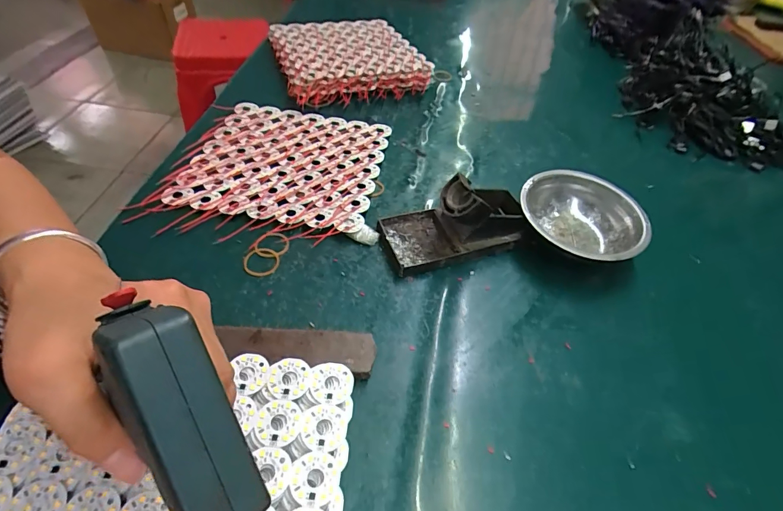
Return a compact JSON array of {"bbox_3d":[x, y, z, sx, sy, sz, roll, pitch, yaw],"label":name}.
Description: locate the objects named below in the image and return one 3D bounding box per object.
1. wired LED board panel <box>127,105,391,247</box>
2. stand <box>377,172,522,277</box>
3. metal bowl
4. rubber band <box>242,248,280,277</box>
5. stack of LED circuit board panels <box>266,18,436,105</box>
[{"bbox_3d":[-0.126,-0.103,0.467,0.216,0.015,0.233,10,50,3],"label":"wired LED board panel"},{"bbox_3d":[0.063,-0.040,0.397,0.143,0.066,0.070,-14,53,-16],"label":"stand"},{"bbox_3d":[0.200,-0.035,0.429,0.126,0.043,0.126,3,50,-3],"label":"metal bowl"},{"bbox_3d":[-0.124,0.006,0.376,0.032,0.005,0.029,13,50,5],"label":"rubber band"},{"bbox_3d":[-0.071,-0.322,0.642,0.222,0.029,0.236,-17,54,-19],"label":"stack of LED circuit board panels"}]

